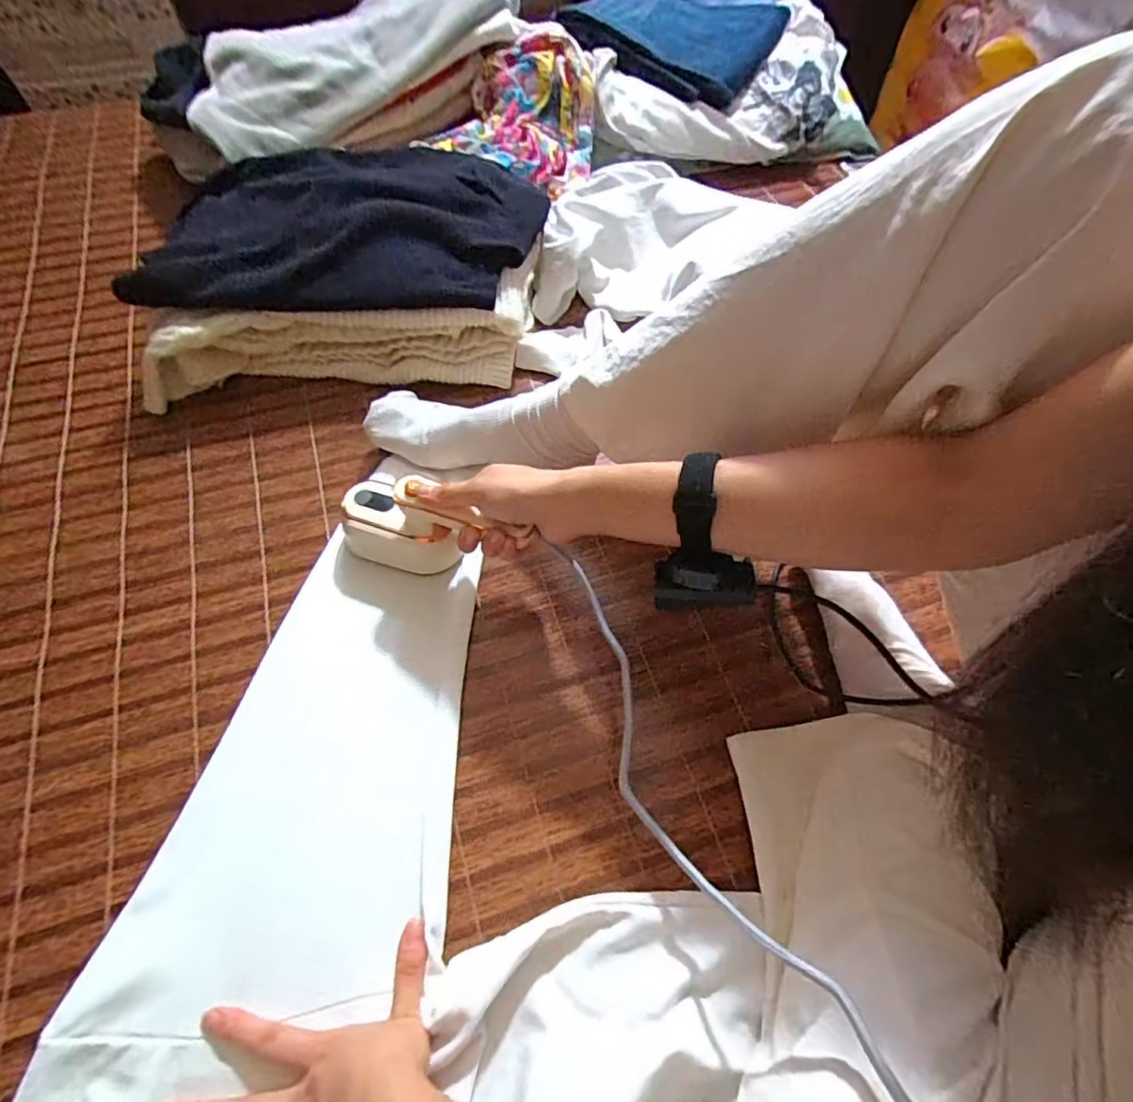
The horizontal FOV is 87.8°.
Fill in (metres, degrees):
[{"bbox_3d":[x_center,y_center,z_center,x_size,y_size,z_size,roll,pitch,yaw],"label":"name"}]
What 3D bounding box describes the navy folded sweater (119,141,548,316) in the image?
[{"bbox_3d":[-0.236,-0.369,0.666,0.417,0.057,0.258,-3,61,-2],"label":"navy folded sweater"}]

